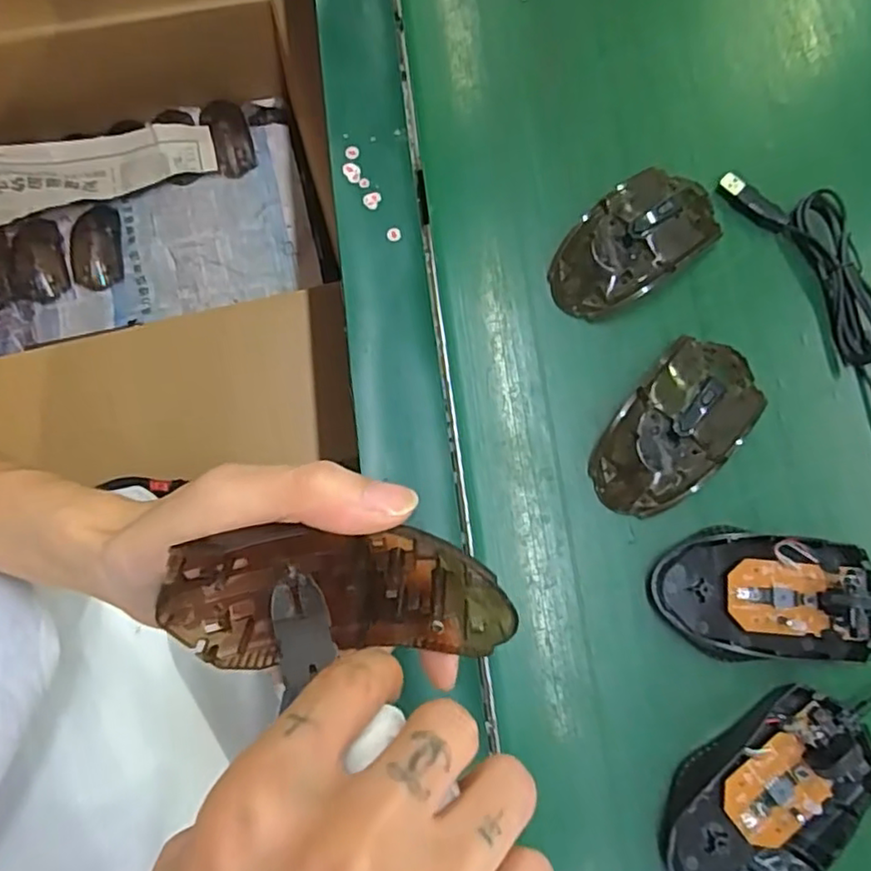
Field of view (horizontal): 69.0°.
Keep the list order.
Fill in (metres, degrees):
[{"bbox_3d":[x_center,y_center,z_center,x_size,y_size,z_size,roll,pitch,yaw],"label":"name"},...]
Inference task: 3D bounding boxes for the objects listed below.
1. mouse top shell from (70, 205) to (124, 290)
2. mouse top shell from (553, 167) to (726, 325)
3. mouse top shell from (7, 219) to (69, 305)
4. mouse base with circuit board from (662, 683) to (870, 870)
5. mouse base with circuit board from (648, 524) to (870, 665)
[{"bbox_3d":[-0.417,-0.236,0.781,0.053,0.032,0.102,-5,78,-2],"label":"mouse top shell"},{"bbox_3d":[0.114,-0.112,0.364,0.105,0.031,0.056,-39,81,-9],"label":"mouse top shell"},{"bbox_3d":[-0.488,-0.213,0.776,0.056,0.025,0.100,-21,79,-5],"label":"mouse top shell"},{"bbox_3d":[0.160,0.172,0.297,0.112,0.026,0.063,-34,80,-8],"label":"mouse base with circuit board"},{"bbox_3d":[0.170,0.081,0.320,0.111,0.027,0.064,8,77,1],"label":"mouse base with circuit board"}]

